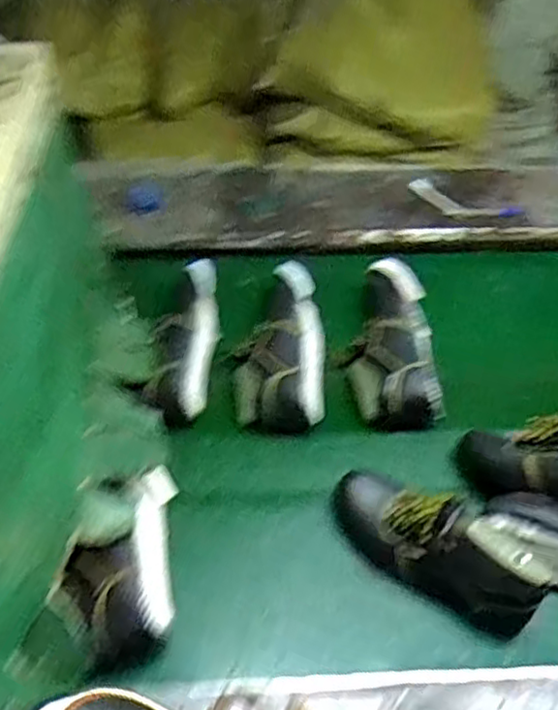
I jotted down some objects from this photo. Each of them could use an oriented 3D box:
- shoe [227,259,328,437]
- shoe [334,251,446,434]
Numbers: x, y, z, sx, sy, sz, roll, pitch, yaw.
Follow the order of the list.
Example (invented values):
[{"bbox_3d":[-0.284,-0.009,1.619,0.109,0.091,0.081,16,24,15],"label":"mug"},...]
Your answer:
[{"bbox_3d":[0.007,-0.019,1.053,0.143,0.092,0.296,7,60,6],"label":"shoe"},{"bbox_3d":[0.175,-0.028,1.050,0.139,0.106,0.280,0,47,-1],"label":"shoe"}]

